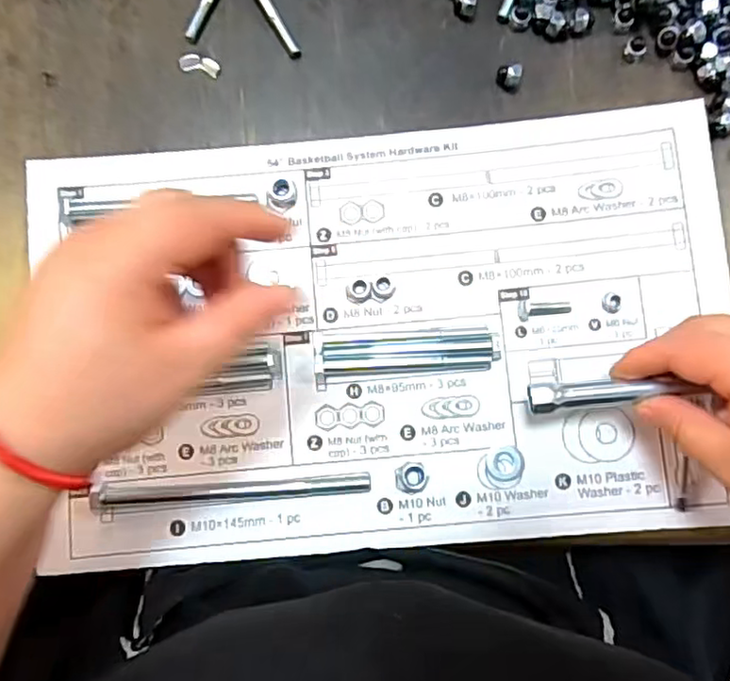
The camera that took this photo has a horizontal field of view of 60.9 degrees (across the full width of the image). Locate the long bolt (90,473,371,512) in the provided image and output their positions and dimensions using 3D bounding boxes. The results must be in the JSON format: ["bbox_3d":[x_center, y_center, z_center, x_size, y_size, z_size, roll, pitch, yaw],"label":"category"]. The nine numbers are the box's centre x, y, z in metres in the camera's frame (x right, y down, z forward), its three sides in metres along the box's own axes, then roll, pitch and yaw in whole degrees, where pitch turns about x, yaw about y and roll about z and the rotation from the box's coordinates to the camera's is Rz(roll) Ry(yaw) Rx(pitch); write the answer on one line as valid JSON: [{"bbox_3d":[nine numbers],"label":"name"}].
[{"bbox_3d":[-0.073,0.084,0.345,0.150,0.012,0.014,-2,85,-1],"label":"long bolt"}]

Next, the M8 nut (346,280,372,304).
[{"bbox_3d":[-0.003,-0.028,0.360,0.014,0.006,0.013,0,85,-1],"label":"M8 nut"}]

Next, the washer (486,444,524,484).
[{"bbox_3d":[0.078,0.069,0.346,0.021,0.004,0.020,0,85,-1],"label":"washer"}]

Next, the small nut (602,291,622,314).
[{"bbox_3d":[0.141,-0.022,0.352,0.012,0.005,0.012,0,85,-1],"label":"small nut"}]

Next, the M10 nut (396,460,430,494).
[{"bbox_3d":[0.027,0.076,0.344,0.018,0.012,0.018,-1,85,-1],"label":"M10 nut"}]

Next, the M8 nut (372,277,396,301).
[{"bbox_3d":[0.011,-0.030,0.359,0.013,0.007,0.013,0,85,-1],"label":"M8 nut"}]

